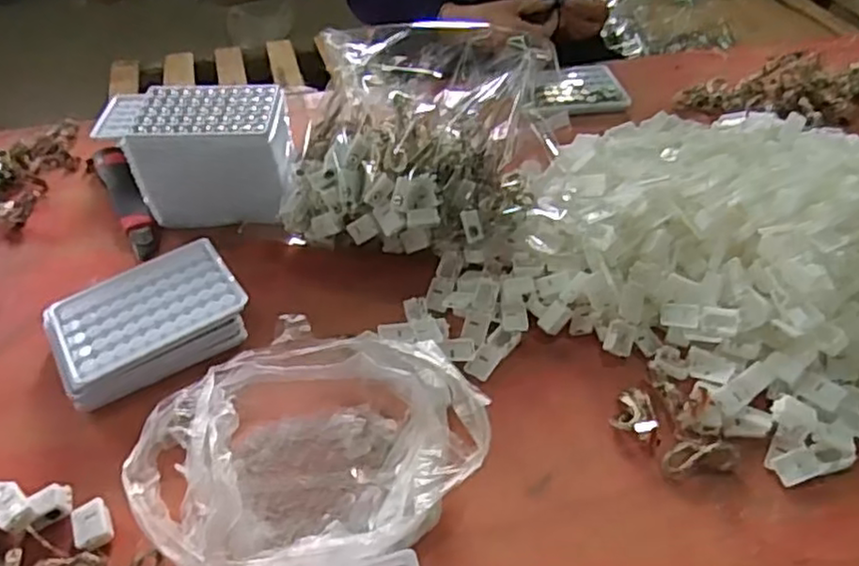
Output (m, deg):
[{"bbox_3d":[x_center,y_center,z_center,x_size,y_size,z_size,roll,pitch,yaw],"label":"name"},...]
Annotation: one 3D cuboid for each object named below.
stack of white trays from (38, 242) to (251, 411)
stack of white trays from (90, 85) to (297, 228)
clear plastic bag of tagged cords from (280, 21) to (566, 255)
[{"bbox_3d":[-0.217,0.031,0.530,0.138,0.044,0.099,-24,48,-22],"label":"stack of white trays"},{"bbox_3d":[-0.199,-0.117,0.638,0.141,0.103,0.096,-2,44,-1],"label":"stack of white trays"},{"bbox_3d":[-0.006,-0.122,0.594,0.233,0.157,0.163,6,44,7],"label":"clear plastic bag of tagged cords"}]

